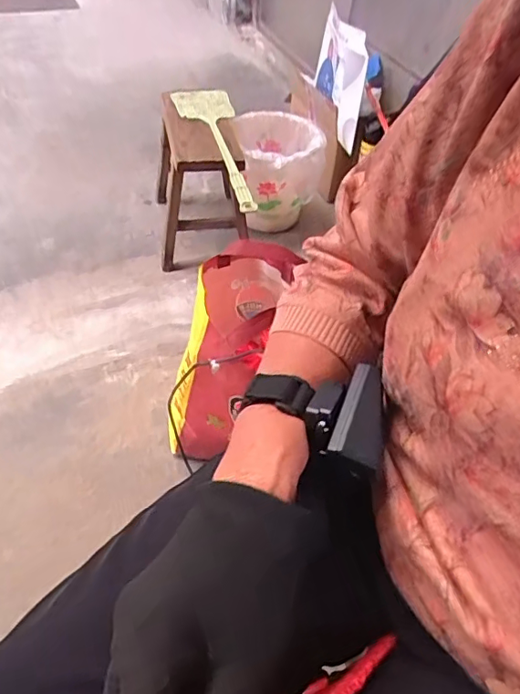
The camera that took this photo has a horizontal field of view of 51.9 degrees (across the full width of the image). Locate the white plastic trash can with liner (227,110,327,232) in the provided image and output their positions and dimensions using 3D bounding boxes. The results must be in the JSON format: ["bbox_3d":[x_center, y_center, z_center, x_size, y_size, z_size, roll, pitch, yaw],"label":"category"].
[{"bbox_3d":[0.043,-0.410,1.267,0.201,0.243,0.218,2,49,-2],"label":"white plastic trash can with liner"}]

